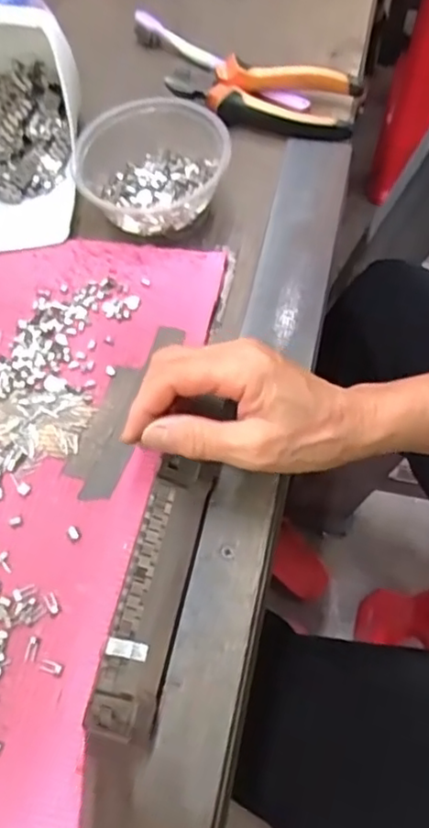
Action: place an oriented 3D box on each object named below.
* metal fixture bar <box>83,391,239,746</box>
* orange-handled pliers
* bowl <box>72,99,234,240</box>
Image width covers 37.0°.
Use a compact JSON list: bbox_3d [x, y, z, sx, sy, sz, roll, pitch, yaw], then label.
[{"bbox_3d":[-0.032,0.091,0.336,0.031,0.019,0.142,11,64,8],"label":"metal fixture bar"},{"bbox_3d":[0.038,-0.254,0.505,0.148,0.032,0.059,18,66,14],"label":"orange-handled pliers"},{"bbox_3d":[-0.043,-0.179,0.459,0.107,0.047,0.092,36,72,20],"label":"bowl"}]

